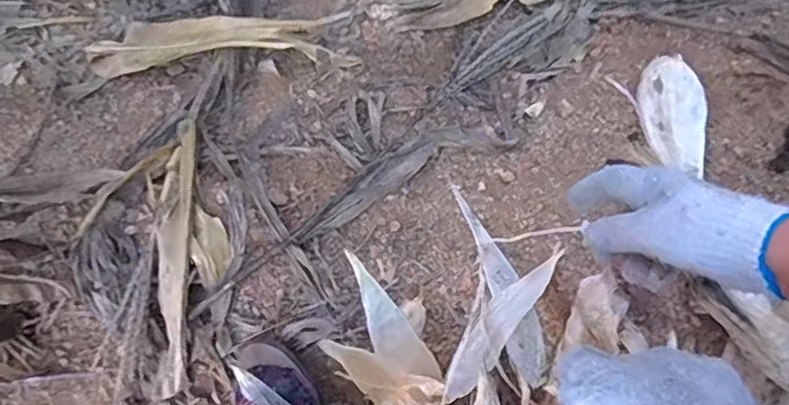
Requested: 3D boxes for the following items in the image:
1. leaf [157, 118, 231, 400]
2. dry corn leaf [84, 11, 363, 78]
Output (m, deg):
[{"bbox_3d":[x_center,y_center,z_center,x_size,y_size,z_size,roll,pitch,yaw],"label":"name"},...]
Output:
[{"bbox_3d":[-0.225,0.043,0.691,0.072,0.044,0.318,-4,70,-2],"label":"leaf"},{"bbox_3d":[-0.248,-0.229,0.863,0.386,0.050,0.093,-2,70,-1],"label":"dry corn leaf"}]

